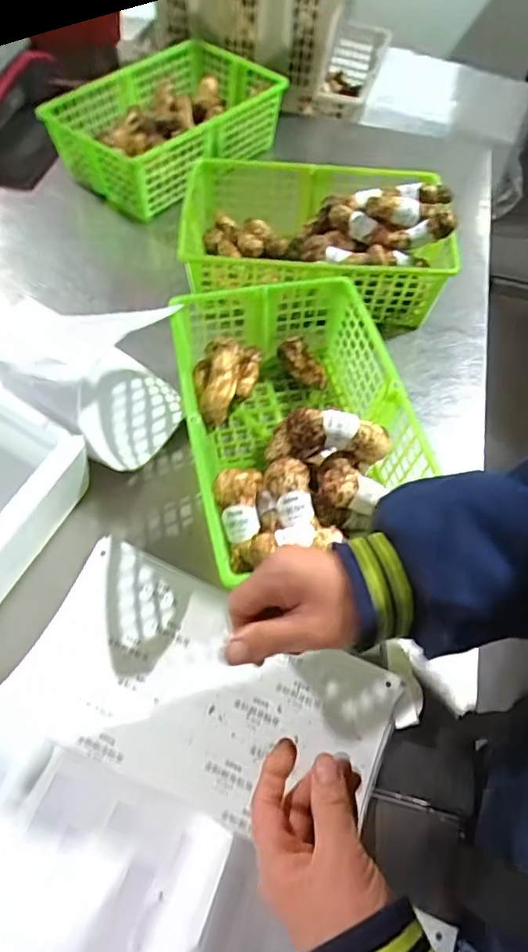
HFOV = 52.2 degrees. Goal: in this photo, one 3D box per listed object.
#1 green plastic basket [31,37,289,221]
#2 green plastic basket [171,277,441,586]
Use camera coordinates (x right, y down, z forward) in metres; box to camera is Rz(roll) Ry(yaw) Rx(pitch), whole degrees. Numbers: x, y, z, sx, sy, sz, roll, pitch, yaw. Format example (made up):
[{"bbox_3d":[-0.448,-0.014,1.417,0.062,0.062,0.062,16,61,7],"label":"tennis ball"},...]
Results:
[{"bbox_3d":[-0.149,-0.537,0.851,0.323,0.126,0.207,-38,68,-22],"label":"green plastic basket"},{"bbox_3d":[0.028,-0.062,0.579,0.214,0.108,0.308,-11,60,-10],"label":"green plastic basket"}]

